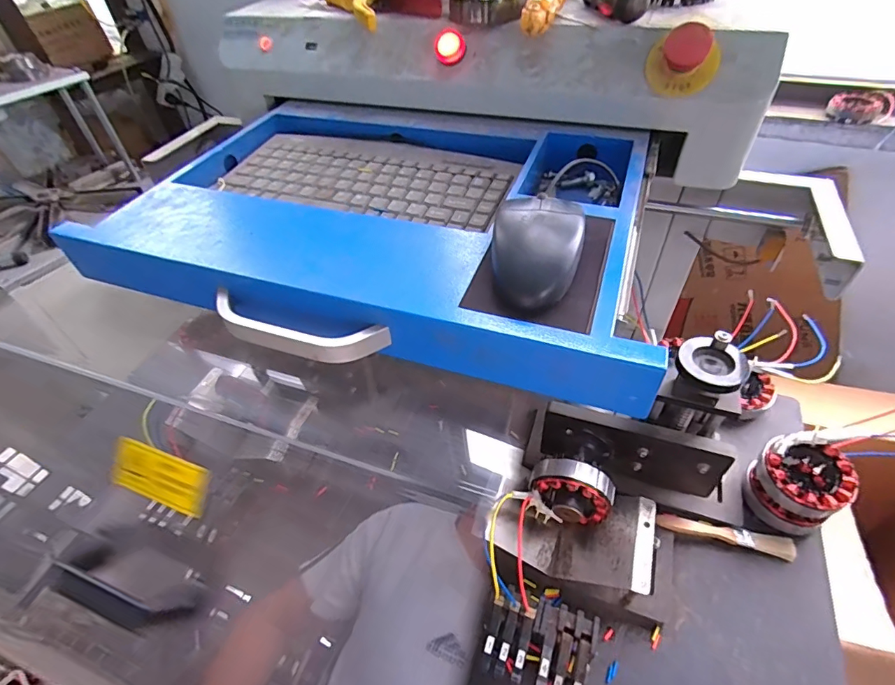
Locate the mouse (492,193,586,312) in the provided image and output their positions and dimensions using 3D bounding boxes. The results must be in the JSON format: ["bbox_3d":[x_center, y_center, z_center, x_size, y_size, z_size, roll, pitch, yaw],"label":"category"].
[{"bbox_3d":[0.059,-0.064,0.301,0.054,0.033,0.086,12,49,15],"label":"mouse"}]

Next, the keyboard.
[{"bbox_3d":[-0.079,-0.166,0.456,0.282,0.013,0.119,13,49,17],"label":"keyboard"}]

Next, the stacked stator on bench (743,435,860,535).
[{"bbox_3d":[0.400,0.159,0.528,0.085,0.075,0.085,-2,47,2],"label":"stacked stator on bench"}]

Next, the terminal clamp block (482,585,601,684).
[{"bbox_3d":[0.091,0.304,0.461,0.100,0.037,0.080,13,49,17],"label":"terminal clamp block"}]

